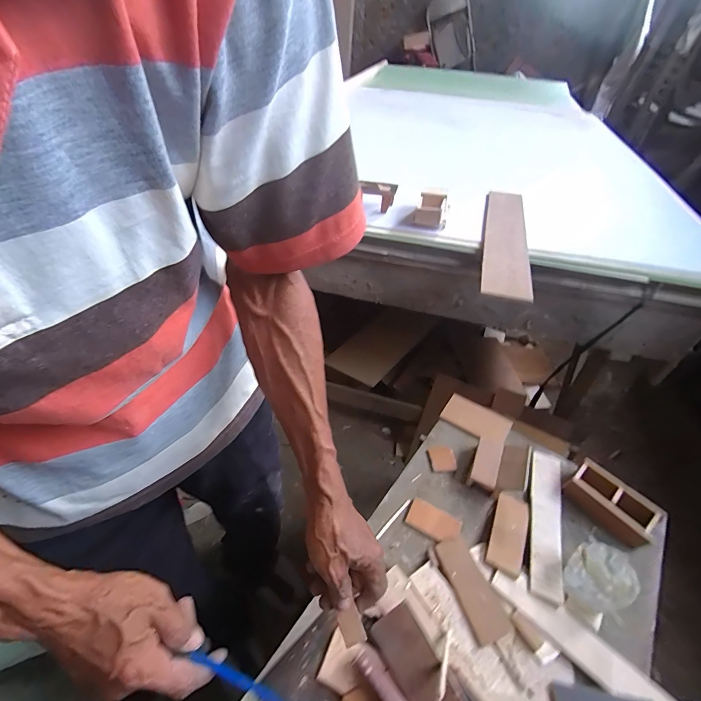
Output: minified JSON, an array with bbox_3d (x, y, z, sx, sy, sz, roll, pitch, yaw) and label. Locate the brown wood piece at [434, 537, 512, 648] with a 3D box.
[{"bbox_3d":[0.151,0.298,0.447,0.045,0.006,0.111,-14,47,-15],"label":"brown wood piece"}]

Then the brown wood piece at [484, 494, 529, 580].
[{"bbox_3d":[0.221,0.253,0.492,0.045,0.017,0.115,23,48,19],"label":"brown wood piece"}]

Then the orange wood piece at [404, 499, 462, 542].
[{"bbox_3d":[0.118,0.245,0.505,0.071,0.008,0.039,24,49,21],"label":"orange wood piece"}]

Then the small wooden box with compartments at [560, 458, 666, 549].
[{"bbox_3d":[0.382,0.223,0.520,0.062,0.045,0.111,-30,53,-28],"label":"small wooden box with compartments"}]

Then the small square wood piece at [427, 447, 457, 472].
[{"bbox_3d":[0.150,0.178,0.580,0.044,0.008,0.043,0,45,-2],"label":"small square wood piece"}]

